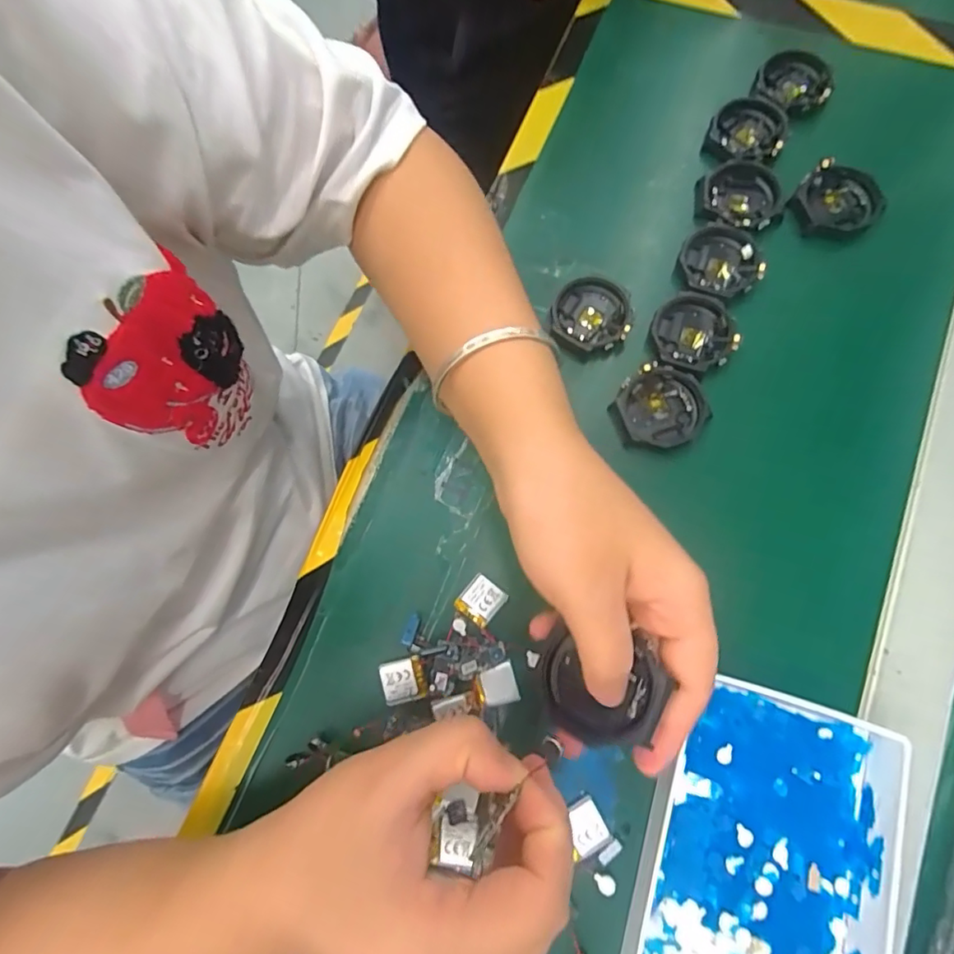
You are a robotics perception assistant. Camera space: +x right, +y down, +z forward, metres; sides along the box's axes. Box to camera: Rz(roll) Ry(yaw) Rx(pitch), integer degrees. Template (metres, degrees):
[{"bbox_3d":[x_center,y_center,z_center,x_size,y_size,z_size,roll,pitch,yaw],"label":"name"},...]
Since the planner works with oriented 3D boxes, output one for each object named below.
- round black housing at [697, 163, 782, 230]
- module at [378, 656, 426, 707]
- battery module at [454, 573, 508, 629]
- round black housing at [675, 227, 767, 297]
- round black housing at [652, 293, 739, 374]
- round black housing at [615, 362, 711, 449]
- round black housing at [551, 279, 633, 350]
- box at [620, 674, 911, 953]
[{"bbox_3d":[0.172,-0.183,0.338,0.052,0.010,0.049,-1,76,3],"label":"round black housing"},{"bbox_3d":[-0.040,0.108,0.273,0.022,0.004,0.022,-13,75,0],"label":"module"},{"bbox_3d":[0.002,0.068,0.285,0.021,0.009,0.022,36,81,11],"label":"battery module"},{"bbox_3d":[0.152,-0.136,0.325,0.048,0.010,0.049,-1,76,3],"label":"round black housing"},{"bbox_3d":[0.132,-0.089,0.314,0.046,0.007,0.049,-9,75,1],"label":"round black housing"},{"bbox_3d":[0.111,-0.041,0.311,0.047,0.018,0.049,-1,76,3],"label":"round black housing"},{"bbox_3d":[0.072,-0.102,0.325,0.048,0.013,0.047,-1,76,3],"label":"round black housing"},{"bbox_3d":[0.132,0.192,0.234,0.107,0.023,0.174,16,77,7],"label":"box"}]

